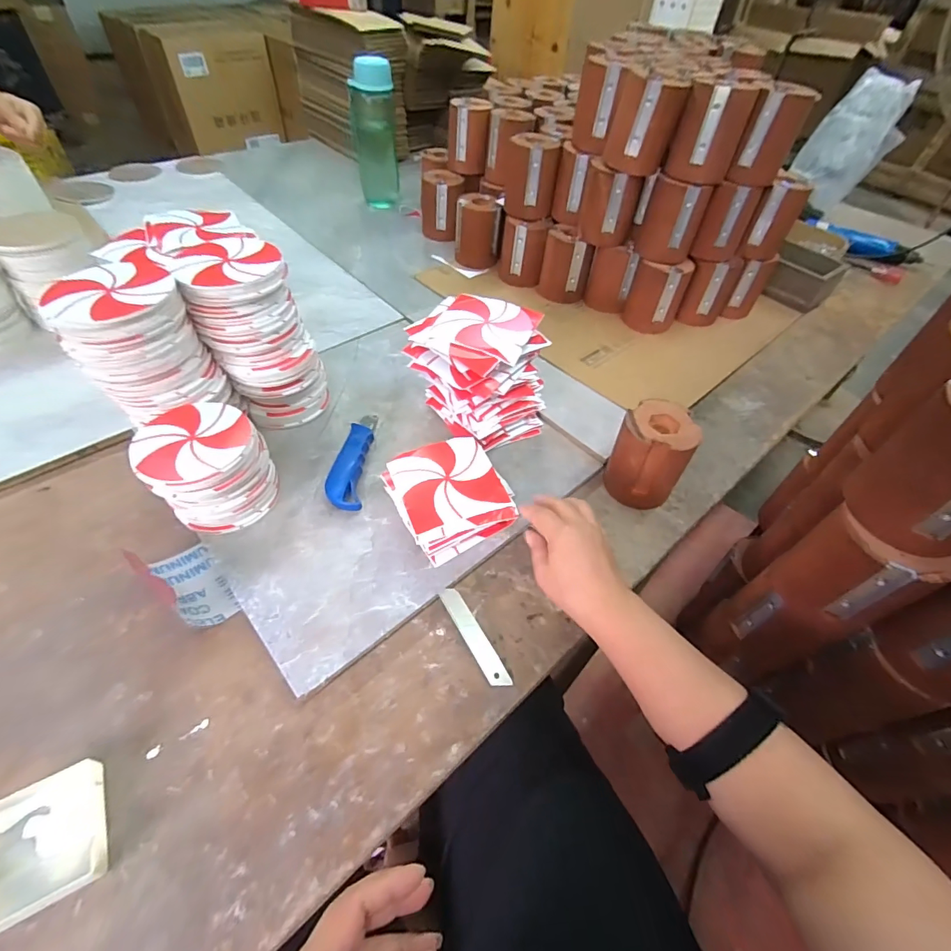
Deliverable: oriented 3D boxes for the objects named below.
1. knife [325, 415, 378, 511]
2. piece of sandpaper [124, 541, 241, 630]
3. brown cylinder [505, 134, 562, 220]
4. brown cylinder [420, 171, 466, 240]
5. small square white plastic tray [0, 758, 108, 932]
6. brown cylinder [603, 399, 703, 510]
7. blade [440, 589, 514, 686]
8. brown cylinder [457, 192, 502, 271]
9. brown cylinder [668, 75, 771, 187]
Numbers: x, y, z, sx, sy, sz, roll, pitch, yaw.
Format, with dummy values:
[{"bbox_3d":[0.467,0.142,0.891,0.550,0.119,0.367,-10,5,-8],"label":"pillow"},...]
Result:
[{"bbox_3d":[-0.141,-0.023,0.530,0.038,0.024,0.153,2,51,-4],"label":"knife"},{"bbox_3d":[-0.275,0.103,0.444,0.057,0.024,0.106,-35,62,-28],"label":"piece of sandpaper"},{"bbox_3d":[0.089,-0.477,0.741,0.080,0.098,0.076,6,51,0],"label":"brown cylinder"},{"bbox_3d":[-0.063,-0.511,0.886,0.079,0.104,0.076,-1,51,-6],"label":"brown cylinder"},{"bbox_3d":[-0.297,0.247,0.314,0.073,0.016,0.081,-24,57,-22],"label":"small square white plastic tray"},{"bbox_3d":[0.193,-0.022,0.517,0.077,0.097,0.070,25,53,14],"label":"brown cylinder"},{"bbox_3d":[-0.001,0.147,0.424,0.018,0.004,0.098,-27,66,-18],"label":"blade"},{"bbox_3d":[0.004,-0.434,0.829,0.077,0.099,0.065,0,51,-5],"label":"brown cylinder"},{"bbox_3d":[0.313,-0.456,0.611,0.077,0.099,0.090,26,54,16],"label":"brown cylinder"}]

